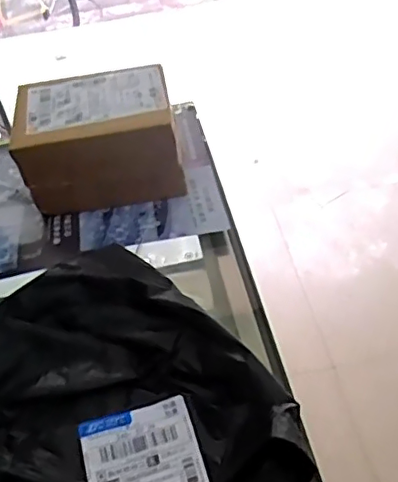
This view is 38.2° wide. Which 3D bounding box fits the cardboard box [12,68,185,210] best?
[{"bbox_3d":[-0.096,-0.101,0.566,0.142,0.086,0.101,-9,48,-1],"label":"cardboard box"}]

